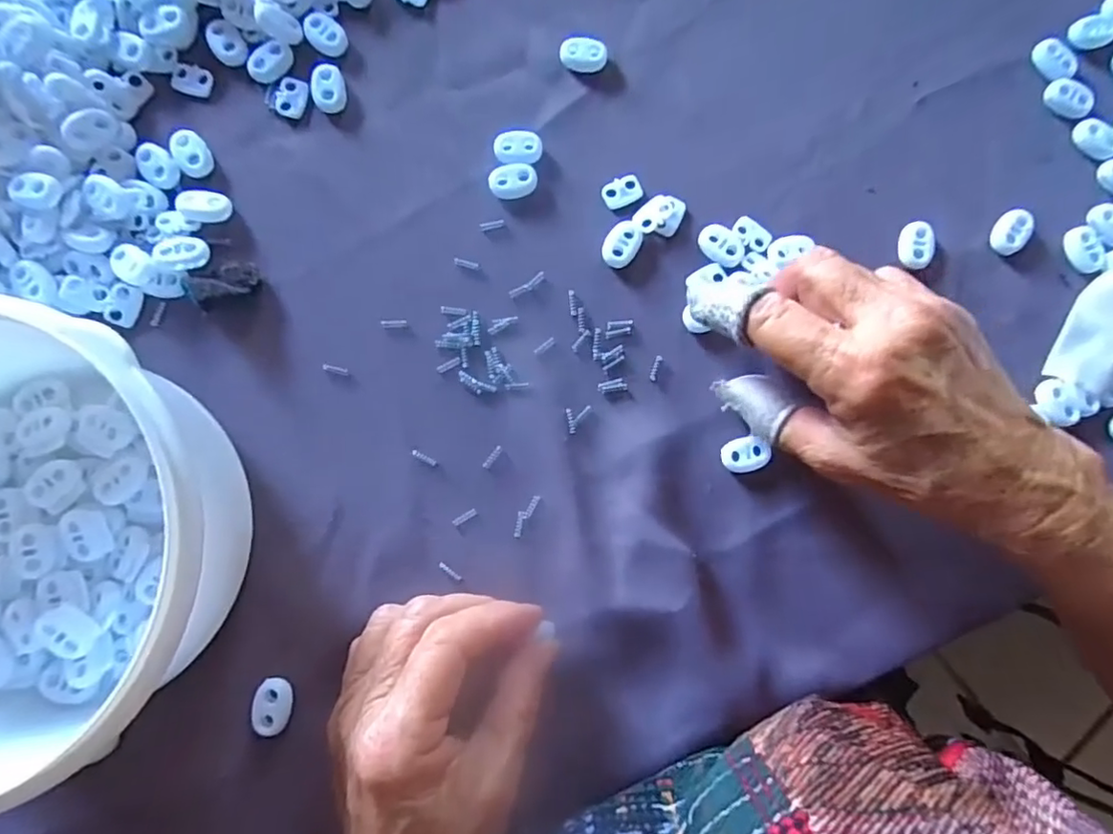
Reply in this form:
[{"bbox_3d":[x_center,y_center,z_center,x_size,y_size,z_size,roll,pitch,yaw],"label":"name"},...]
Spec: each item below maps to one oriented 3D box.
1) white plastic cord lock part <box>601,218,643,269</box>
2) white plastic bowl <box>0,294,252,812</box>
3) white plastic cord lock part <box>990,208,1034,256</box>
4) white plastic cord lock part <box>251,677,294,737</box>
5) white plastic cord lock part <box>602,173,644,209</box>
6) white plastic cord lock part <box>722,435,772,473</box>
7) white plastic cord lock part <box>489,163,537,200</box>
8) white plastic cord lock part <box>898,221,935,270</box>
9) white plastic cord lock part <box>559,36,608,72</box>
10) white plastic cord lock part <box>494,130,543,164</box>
[{"bbox_3d":[0.031,-0.082,0.282,0.016,0.004,0.023,27,83,1],"label":"white plastic cord lock part"},{"bbox_3d":[-0.197,0.046,0.222,0.155,0.072,0.142,0,83,-2],"label":"white plastic bowl"},{"bbox_3d":[0.218,-0.090,0.287,0.015,0.007,0.024,37,84,3],"label":"white plastic cord lock part"},{"bbox_3d":[-0.120,0.122,0.253,0.015,0.004,0.022,5,83,-1],"label":"white plastic cord lock part"},{"bbox_3d":[0.031,-0.107,0.285,0.019,0.004,0.013,-28,85,-5],"label":"white plastic cord lock part"},{"bbox_3d":[0.086,0.017,0.272,0.021,0.004,0.016,-12,84,-3],"label":"white plastic cord lock part"},{"bbox_3d":[-0.020,-0.111,0.283,0.022,0.005,0.015,-9,84,-3],"label":"white plastic cord lock part"},{"bbox_3d":[0.171,-0.081,0.285,0.015,0.005,0.022,10,83,-1],"label":"white plastic cord lock part"},{"bbox_3d":[0.013,-0.174,0.289,0.022,0.006,0.014,12,83,0],"label":"white plastic cord lock part"},{"bbox_3d":[-0.018,-0.127,0.284,0.022,0.004,0.015,-3,83,-2],"label":"white plastic cord lock part"}]

